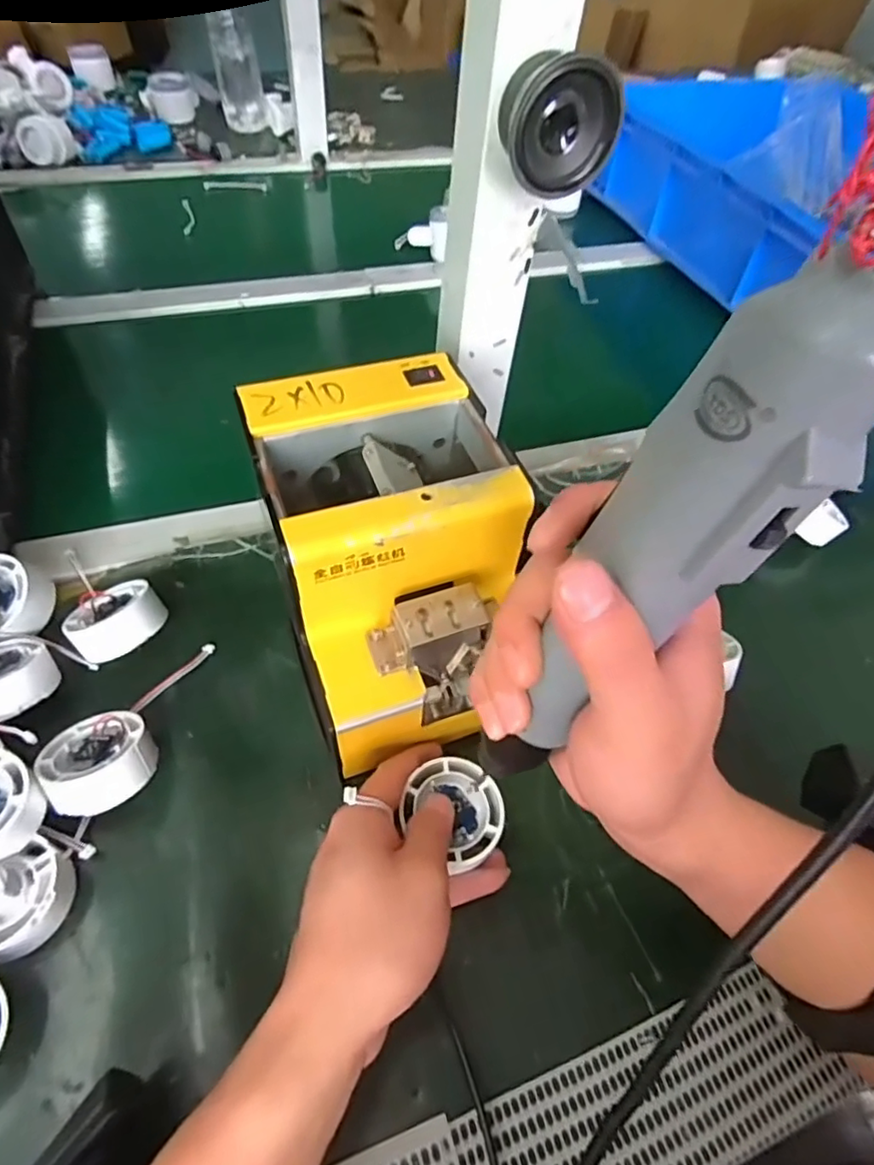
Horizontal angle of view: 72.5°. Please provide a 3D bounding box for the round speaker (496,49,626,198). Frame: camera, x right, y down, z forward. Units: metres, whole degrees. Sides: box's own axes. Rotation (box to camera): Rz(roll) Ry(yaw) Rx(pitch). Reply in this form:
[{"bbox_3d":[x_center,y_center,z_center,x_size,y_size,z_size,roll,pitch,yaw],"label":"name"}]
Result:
[{"bbox_3d":[0.057,-0.212,0.274,0.053,0.048,0.029,-1,54,-6],"label":"round speaker"}]

